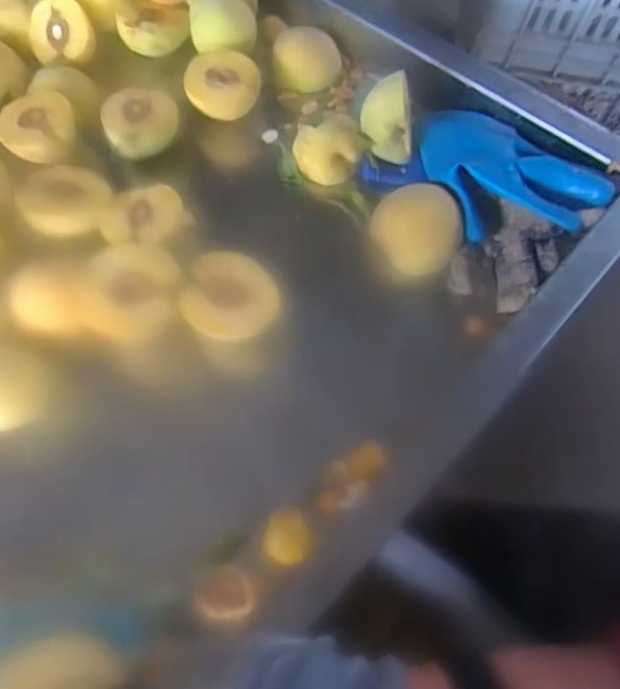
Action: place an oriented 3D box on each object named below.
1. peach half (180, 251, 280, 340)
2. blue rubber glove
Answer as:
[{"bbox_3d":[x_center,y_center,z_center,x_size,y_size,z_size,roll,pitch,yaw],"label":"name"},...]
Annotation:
[{"bbox_3d":[-0.056,-0.034,0.404,0.069,0.034,0.070,-2,66,0],"label":"peach half"},{"bbox_3d":[0.138,-0.132,0.434,0.175,0.049,0.096,37,71,16],"label":"blue rubber glove"}]

